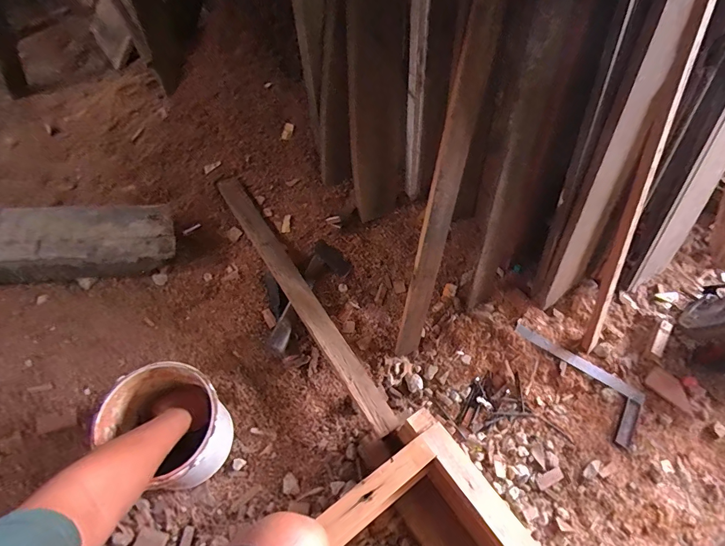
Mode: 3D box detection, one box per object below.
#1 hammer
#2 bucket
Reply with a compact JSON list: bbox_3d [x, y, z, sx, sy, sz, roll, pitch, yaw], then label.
[{"bbox_3d":[-0.133,0.054,0.910,0.094,0.061,0.293,23,57,14],"label":"hammer"},{"bbox_3d":[-0.319,0.271,0.680,0.175,0.202,0.163,0,54,0],"label":"bucket"}]

